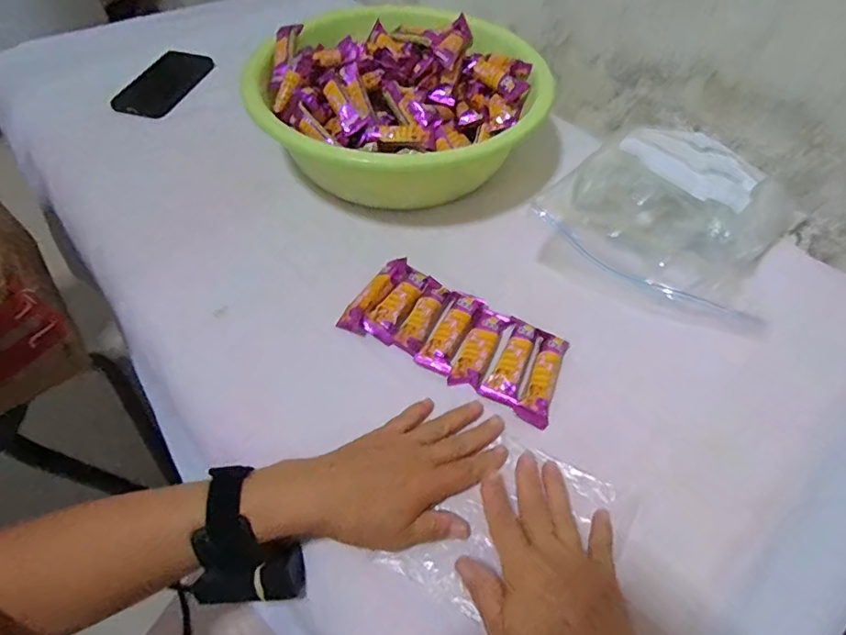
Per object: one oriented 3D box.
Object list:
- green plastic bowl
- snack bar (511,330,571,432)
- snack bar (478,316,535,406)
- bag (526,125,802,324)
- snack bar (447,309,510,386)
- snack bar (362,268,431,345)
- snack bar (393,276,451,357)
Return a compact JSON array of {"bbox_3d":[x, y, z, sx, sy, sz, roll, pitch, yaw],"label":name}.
[{"bbox_3d":[-0.035,-0.261,0.606,0.306,0.092,0.322,-20,55,-15],"label":"green plastic bowl"},{"bbox_3d":[0.106,0.052,0.443,0.027,0.021,0.085,20,54,15],"label":"snack bar"},{"bbox_3d":[0.081,0.035,0.456,0.031,0.014,0.091,20,54,15],"label":"snack bar"},{"bbox_3d":[0.250,-0.115,0.523,0.229,0.093,0.154,28,57,20],"label":"bag"},{"bbox_3d":[0.052,0.024,0.464,0.026,0.018,0.088,22,55,16],"label":"snack bar"},{"bbox_3d":[-0.023,-0.013,0.487,0.032,0.014,0.081,25,56,18],"label":"snack bar"},{"bbox_3d":[0.001,-0.003,0.478,0.028,0.010,0.083,20,54,15],"label":"snack bar"}]

